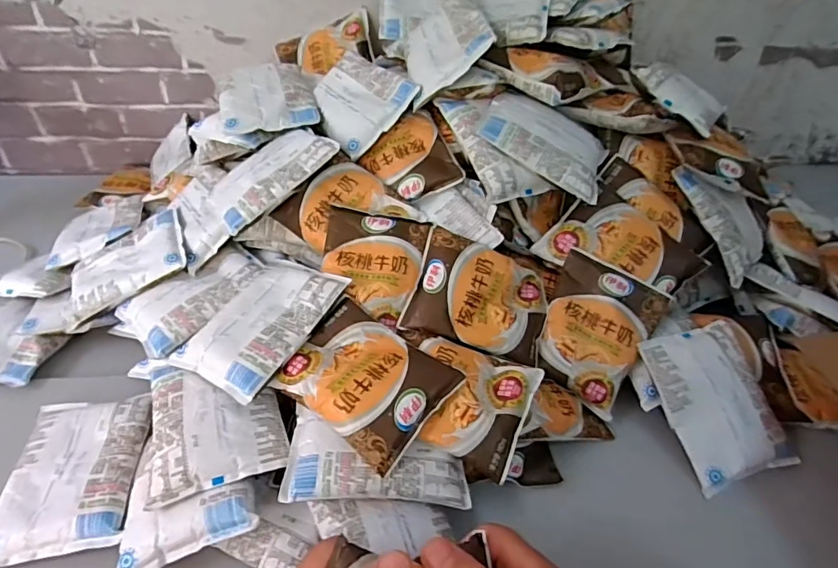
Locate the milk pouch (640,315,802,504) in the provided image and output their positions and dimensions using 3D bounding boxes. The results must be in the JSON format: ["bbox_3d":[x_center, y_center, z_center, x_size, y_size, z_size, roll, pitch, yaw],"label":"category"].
[{"bbox_3d":[0.256,0.099,0.426,0.093,0.022,0.124,-16,69,-4],"label":"milk pouch"}]

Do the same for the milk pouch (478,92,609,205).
[{"bbox_3d":[0.123,-0.136,0.480,0.125,0.021,0.077,28,65,-3],"label":"milk pouch"}]

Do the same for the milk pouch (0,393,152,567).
[{"bbox_3d":[-0.263,0.146,0.387,0.093,0.031,0.122,-4,41,-8],"label":"milk pouch"}]

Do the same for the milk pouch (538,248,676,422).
[{"bbox_3d":[0.158,0.039,0.451,0.096,0.021,0.120,32,79,12],"label":"milk pouch"}]

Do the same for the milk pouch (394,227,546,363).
[{"bbox_3d":[0.057,0.013,0.443,0.121,0.022,0.091,20,73,-7],"label":"milk pouch"}]

